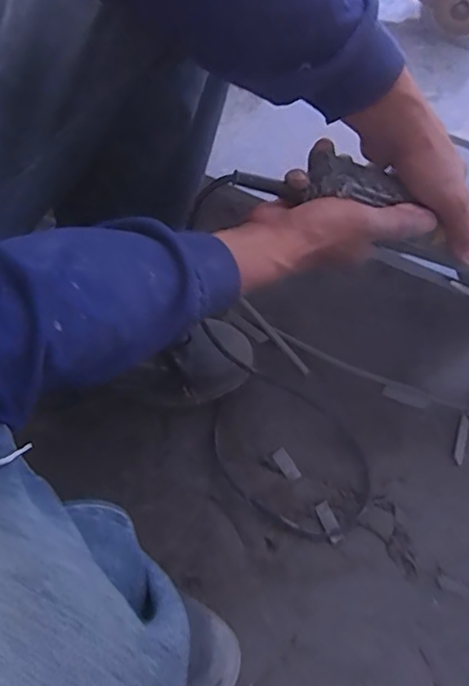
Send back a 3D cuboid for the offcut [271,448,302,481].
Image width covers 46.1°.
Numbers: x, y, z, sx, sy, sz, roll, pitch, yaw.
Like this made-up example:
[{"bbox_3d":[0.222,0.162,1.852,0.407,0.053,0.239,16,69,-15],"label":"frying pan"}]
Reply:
[{"bbox_3d":[0.063,0.147,0.667,0.018,0.004,0.042,-27,65,-19],"label":"offcut"}]

